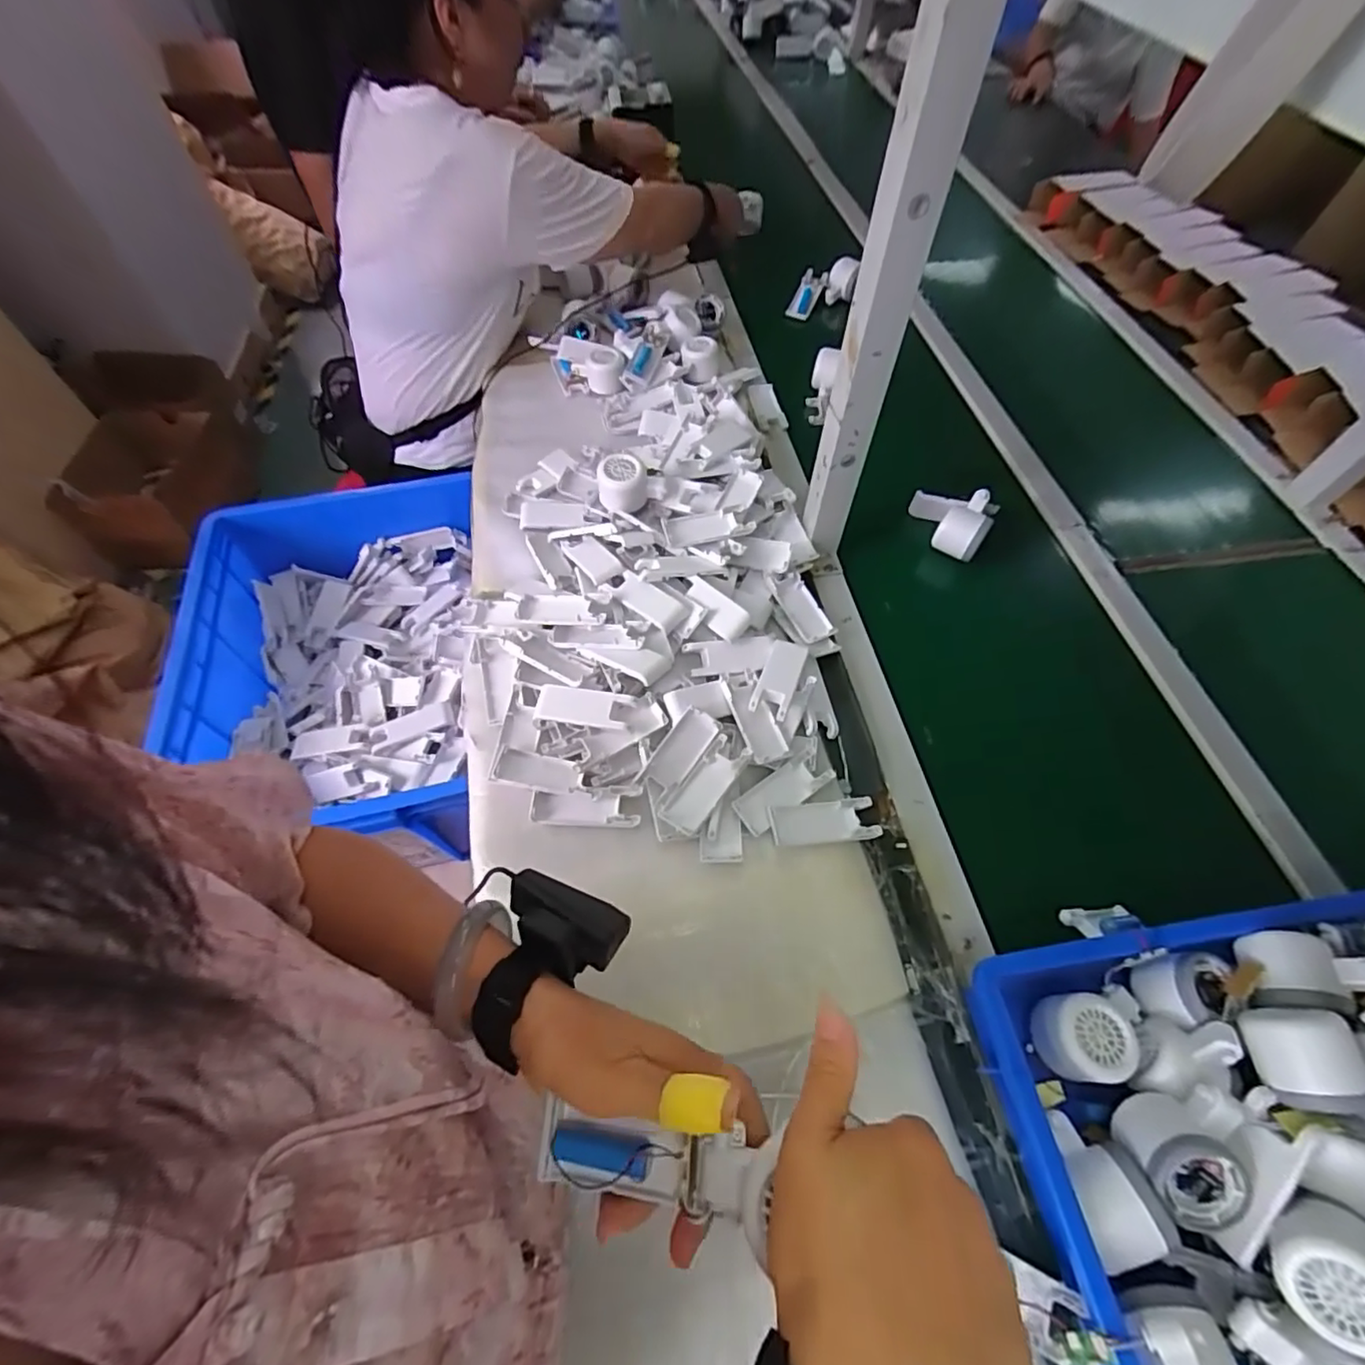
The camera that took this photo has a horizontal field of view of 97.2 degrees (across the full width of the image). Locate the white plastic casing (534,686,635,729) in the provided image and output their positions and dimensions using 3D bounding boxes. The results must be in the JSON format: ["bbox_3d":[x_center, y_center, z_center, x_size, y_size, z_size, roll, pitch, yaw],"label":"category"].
[{"bbox_3d":[-0.101,0.028,0.609,0.097,0.022,0.037,9,59,4],"label":"white plastic casing"}]

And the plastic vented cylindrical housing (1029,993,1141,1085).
[{"bbox_3d":[0.303,0.270,0.458,0.062,0.033,0.057,2,59,0],"label":"plastic vented cylindrical housing"}]

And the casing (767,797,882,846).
[{"bbox_3d":[0.133,0.130,0.564,0.101,0.007,0.039,-6,59,-4],"label":"casing"}]

